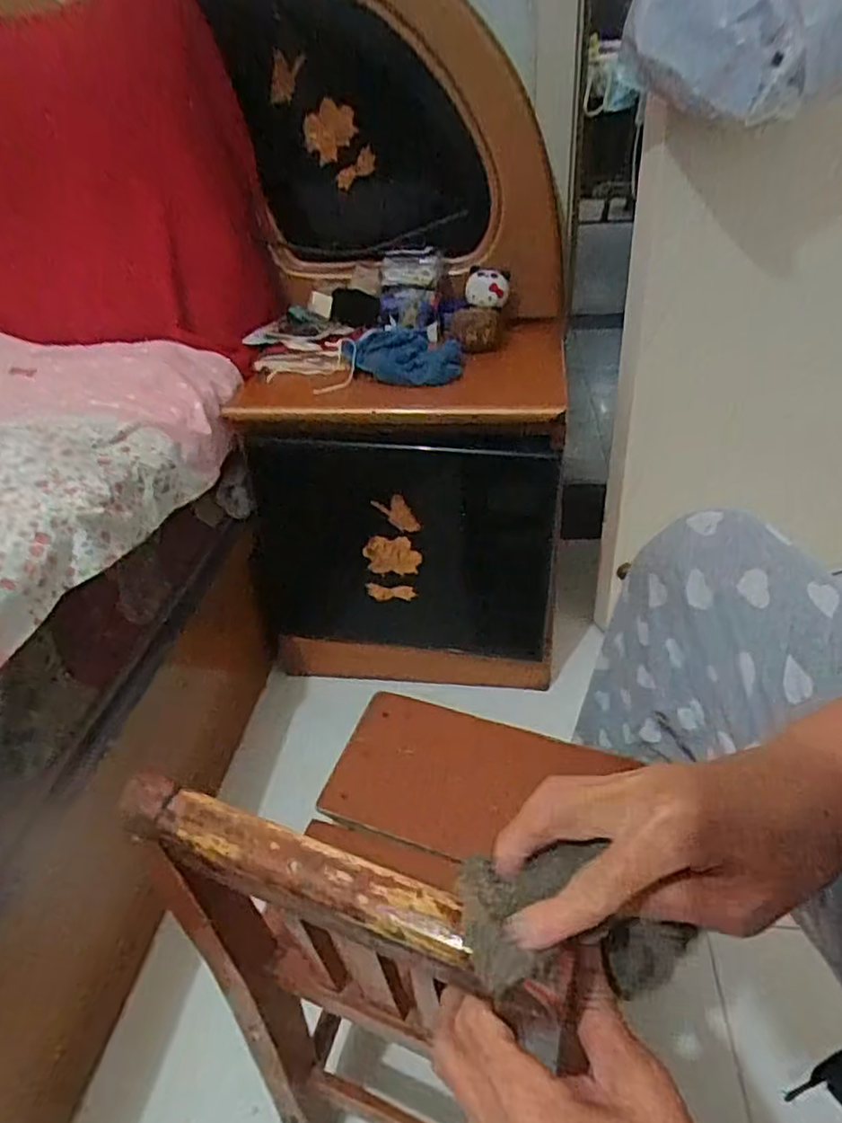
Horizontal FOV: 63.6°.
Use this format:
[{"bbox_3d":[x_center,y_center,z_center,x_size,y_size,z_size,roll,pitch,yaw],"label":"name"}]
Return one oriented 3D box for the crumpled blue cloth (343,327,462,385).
[{"bbox_3d":[-0.023,-0.276,0.915,0.160,0.051,0.091,5,35,12],"label":"crumpled blue cloth"}]

